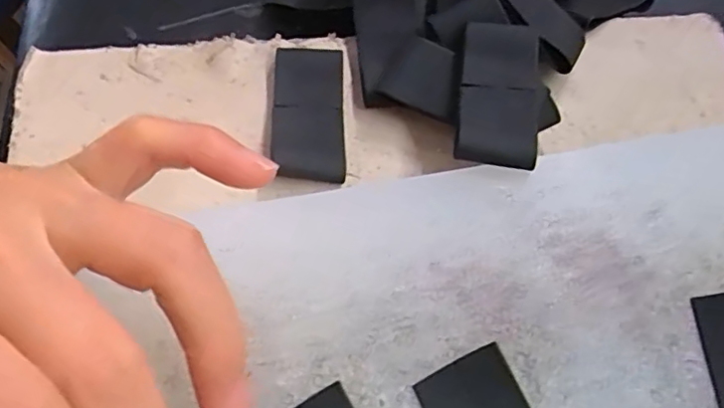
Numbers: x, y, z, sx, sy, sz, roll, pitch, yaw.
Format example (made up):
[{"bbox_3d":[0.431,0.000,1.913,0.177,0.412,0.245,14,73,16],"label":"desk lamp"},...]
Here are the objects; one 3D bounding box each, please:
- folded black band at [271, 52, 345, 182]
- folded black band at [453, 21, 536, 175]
[{"bbox_3d":[-0.020,-0.034,0.222,0.025,0.006,0.061,-1,64,-2],"label":"folded black band"},{"bbox_3d":[0.048,-0.039,0.209,0.027,0.010,0.056,8,64,2],"label":"folded black band"}]

